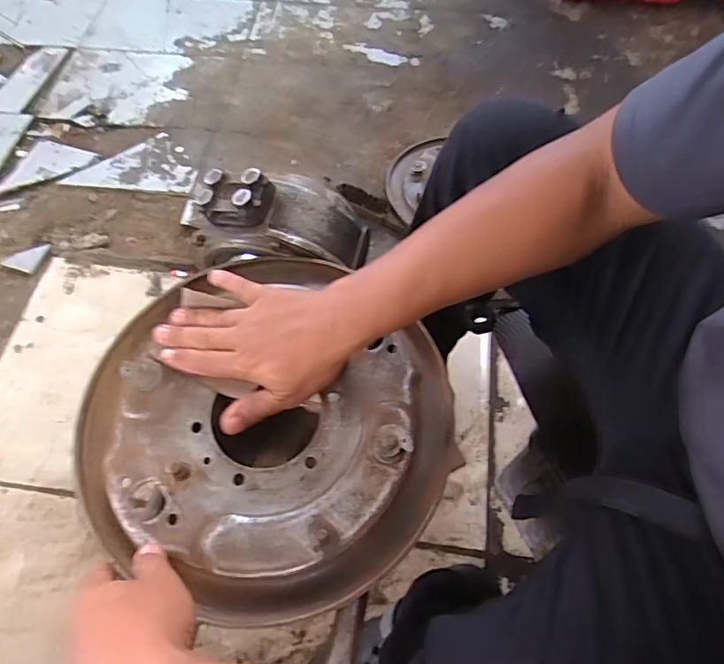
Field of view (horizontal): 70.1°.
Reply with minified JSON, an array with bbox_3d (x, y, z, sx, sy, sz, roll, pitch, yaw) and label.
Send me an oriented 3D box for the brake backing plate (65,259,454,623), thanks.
[{"bbox_3d":[-0.079,0.074,0.430,0.288,0.042,0.283,1,61,-2],"label":"brake backing plate"}]

